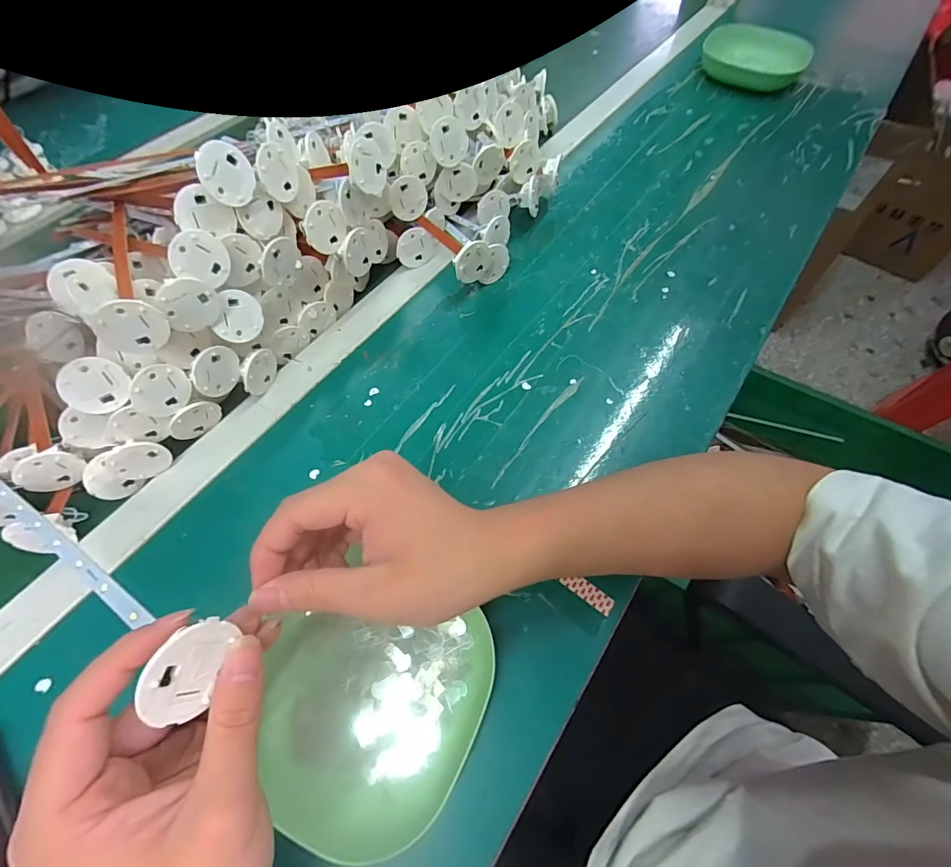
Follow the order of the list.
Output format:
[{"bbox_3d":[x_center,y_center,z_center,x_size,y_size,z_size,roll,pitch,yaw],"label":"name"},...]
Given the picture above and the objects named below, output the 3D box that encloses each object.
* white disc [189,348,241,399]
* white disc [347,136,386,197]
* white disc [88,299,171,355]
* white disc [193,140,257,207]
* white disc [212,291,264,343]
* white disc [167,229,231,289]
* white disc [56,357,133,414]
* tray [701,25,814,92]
[{"bbox_3d":[-0.197,-0.047,0.332,0.004,0.037,0.036,15,22,21],"label":"white disc"},{"bbox_3d":[-0.085,-0.211,0.345,0.006,0.037,0.035,18,29,29],"label":"white disc"},{"bbox_3d":[-0.218,-0.068,0.277,0.037,0.038,0.008,-27,64,-14],"label":"white disc"},{"bbox_3d":[-0.170,-0.177,0.298,0.004,0.038,0.036,19,51,30],"label":"white disc"},{"bbox_3d":[-0.181,-0.089,0.335,0.004,0.033,0.038,20,97,42],"label":"white disc"},{"bbox_3d":[-0.192,-0.123,0.303,0.007,0.038,0.034,18,95,33],"label":"white disc"},{"bbox_3d":[-0.262,-0.033,0.299,0.006,0.037,0.038,30,102,50],"label":"white disc"},{"bbox_3d":[0.391,-0.530,0.610,0.141,0.039,0.091,26,66,14],"label":"tray"}]

